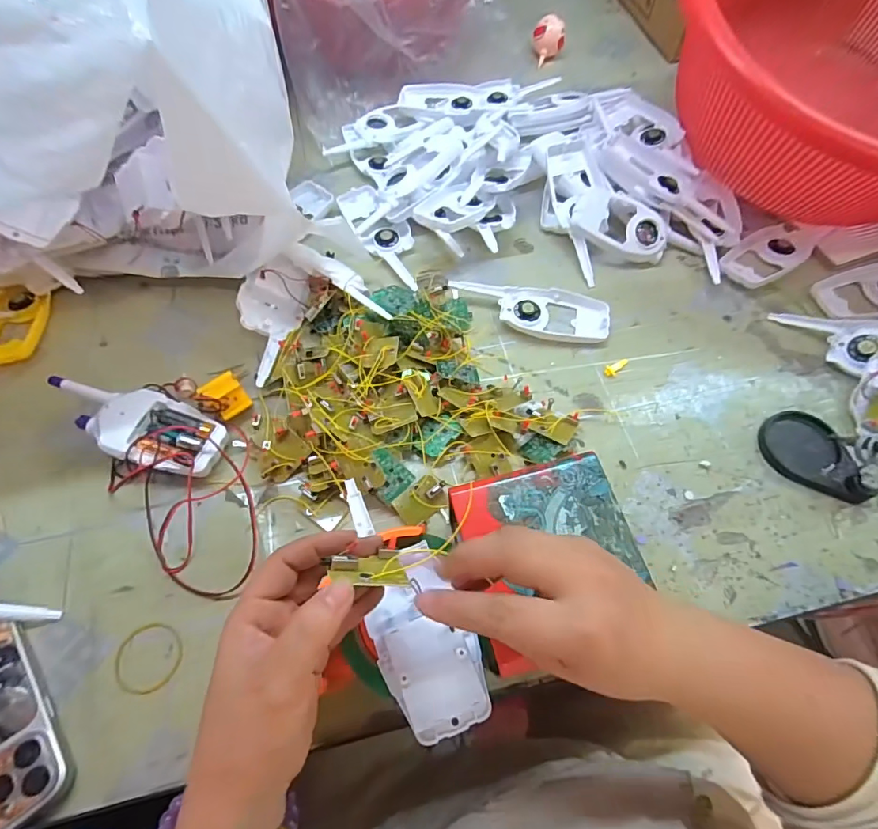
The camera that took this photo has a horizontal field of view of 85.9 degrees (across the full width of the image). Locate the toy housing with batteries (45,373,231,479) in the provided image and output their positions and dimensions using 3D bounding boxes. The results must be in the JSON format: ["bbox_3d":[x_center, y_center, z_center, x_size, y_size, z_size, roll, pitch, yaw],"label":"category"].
[{"bbox_3d":[-0.275,0.007,0.428,0.170,0.040,0.070,24,67,12],"label":"toy housing with batteries"}]

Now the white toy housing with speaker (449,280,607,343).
[{"bbox_3d":[0.095,-0.109,0.495,0.160,0.019,0.061,4,64,3],"label":"white toy housing with speaker"}]

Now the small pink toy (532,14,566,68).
[{"bbox_3d":[0.162,-0.566,0.710,0.043,0.039,0.044,0,64,1],"label":"small pink toy"}]

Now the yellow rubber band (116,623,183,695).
[{"bbox_3d":[-0.221,0.186,0.360,0.049,0.006,0.048,-12,64,-5],"label":"yellow rubber band"}]

